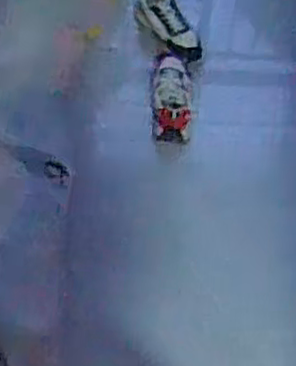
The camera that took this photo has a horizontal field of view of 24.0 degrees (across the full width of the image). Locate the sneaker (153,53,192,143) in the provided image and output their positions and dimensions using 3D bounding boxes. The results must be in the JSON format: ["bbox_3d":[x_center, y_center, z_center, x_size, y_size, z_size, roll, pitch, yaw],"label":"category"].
[{"bbox_3d":[0.057,-0.223,1.821,0.102,0.129,0.248,-1,70,-4],"label":"sneaker"}]

